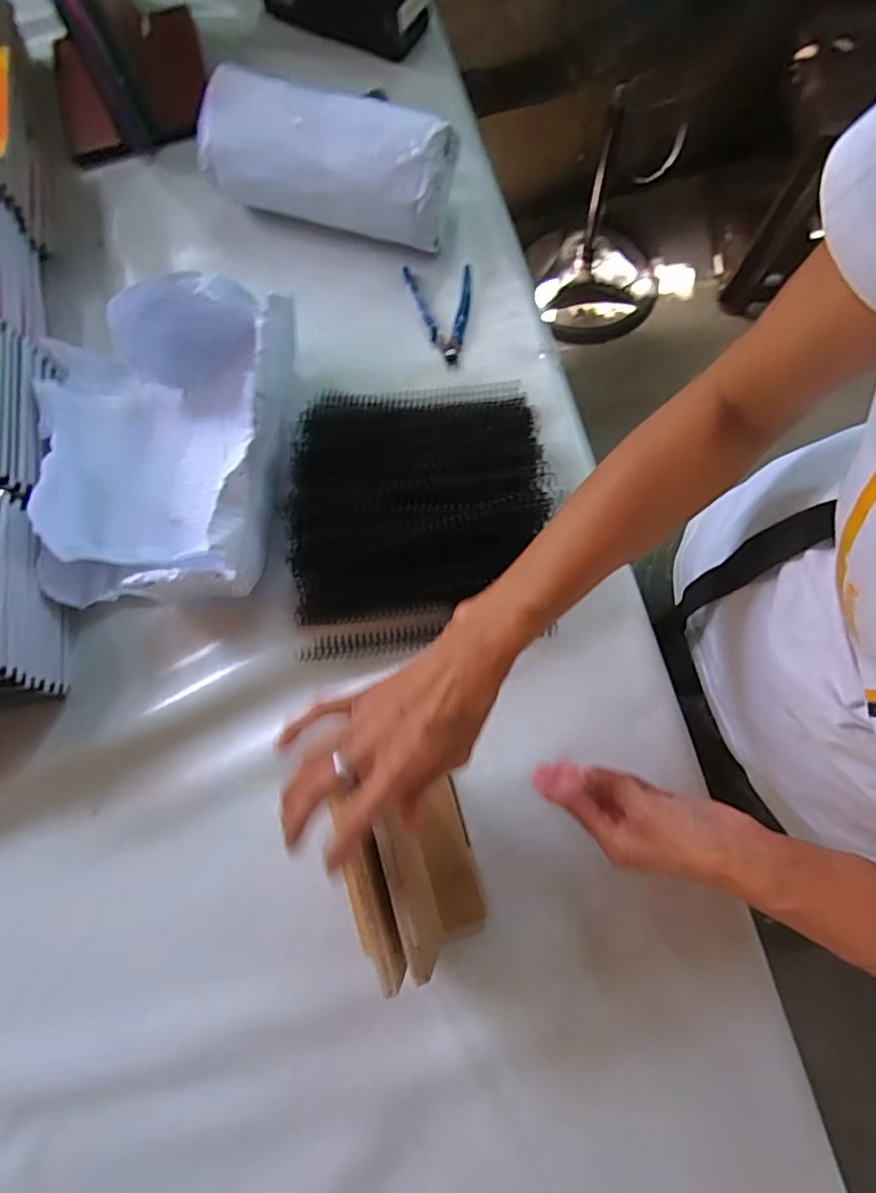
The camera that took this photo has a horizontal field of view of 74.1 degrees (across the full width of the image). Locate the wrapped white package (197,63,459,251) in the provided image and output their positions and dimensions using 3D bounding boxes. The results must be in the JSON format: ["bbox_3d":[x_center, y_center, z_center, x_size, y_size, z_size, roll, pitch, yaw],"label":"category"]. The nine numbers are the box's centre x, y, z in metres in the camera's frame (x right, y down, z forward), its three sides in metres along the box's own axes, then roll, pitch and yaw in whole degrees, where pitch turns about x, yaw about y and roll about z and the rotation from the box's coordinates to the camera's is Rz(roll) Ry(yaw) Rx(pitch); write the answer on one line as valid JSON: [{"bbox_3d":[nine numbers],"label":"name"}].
[{"bbox_3d":[-0.115,-0.433,0.589,0.256,0.092,0.087,19,76,7],"label":"wrapped white package"}]

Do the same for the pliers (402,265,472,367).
[{"bbox_3d":[0.003,-0.290,0.591,0.067,0.010,0.113,-5,75,1],"label":"pliers"}]

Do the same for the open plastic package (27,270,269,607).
[{"bbox_3d":[-0.246,-0.148,0.513,0.218,0.109,0.293,-5,75,0],"label":"open plastic package"}]

